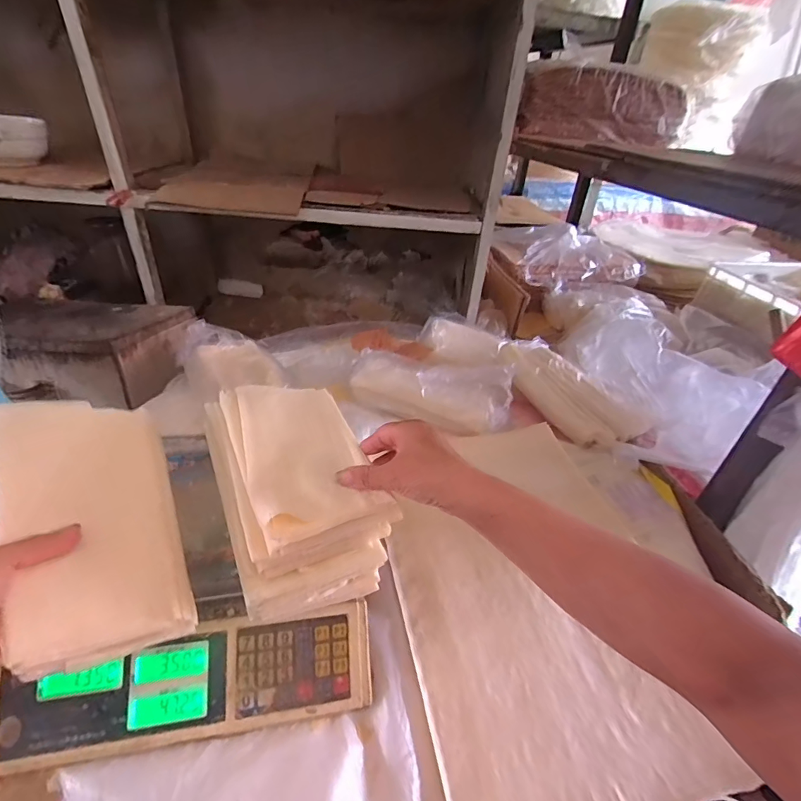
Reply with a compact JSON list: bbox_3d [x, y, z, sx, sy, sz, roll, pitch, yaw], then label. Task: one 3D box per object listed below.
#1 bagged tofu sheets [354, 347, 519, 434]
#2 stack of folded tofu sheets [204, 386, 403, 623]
[{"bbox_3d":[0.048,-0.021,0.754,0.281,0.093,0.103,14,37,13],"label":"bagged tofu sheets"},{"bbox_3d":[-0.111,0.071,0.440,0.134,0.109,0.242,-11,41,-21],"label":"stack of folded tofu sheets"}]

